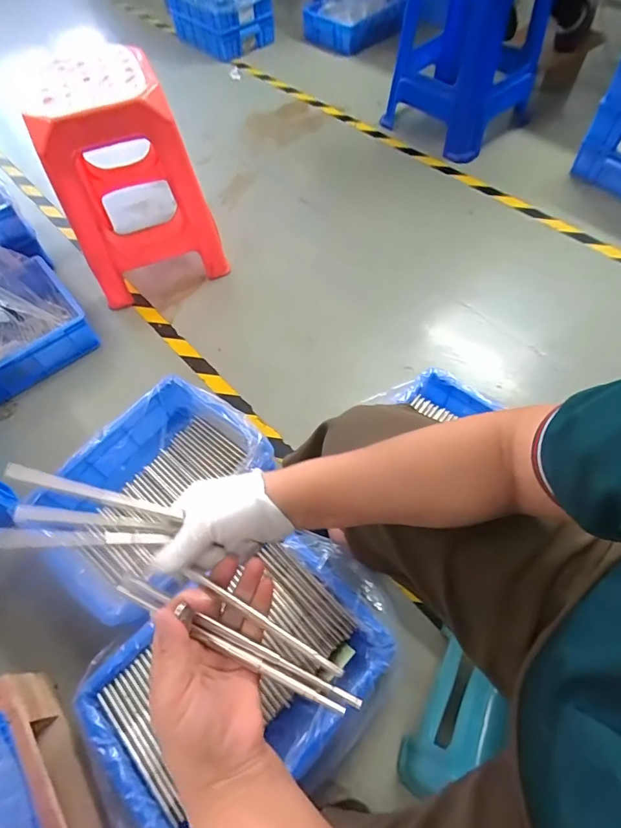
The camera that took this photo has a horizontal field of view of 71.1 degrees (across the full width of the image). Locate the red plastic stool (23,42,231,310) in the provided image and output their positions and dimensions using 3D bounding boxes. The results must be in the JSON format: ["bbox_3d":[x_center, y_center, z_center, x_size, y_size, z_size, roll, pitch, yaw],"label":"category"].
[{"bbox_3d":[-0.492,-0.601,1.152,0.351,0.450,0.331,-27,62,-12],"label":"red plastic stool"}]

